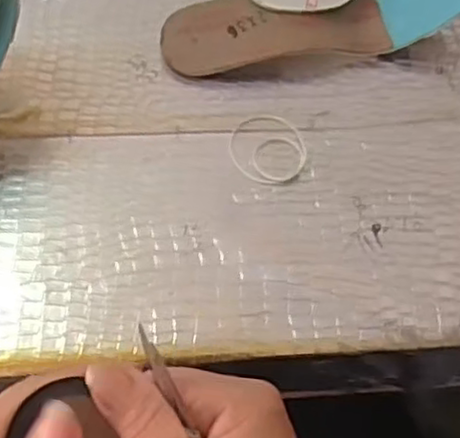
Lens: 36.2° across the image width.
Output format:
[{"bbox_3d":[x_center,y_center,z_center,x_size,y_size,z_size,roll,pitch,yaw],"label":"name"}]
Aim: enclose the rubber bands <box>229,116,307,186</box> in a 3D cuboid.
[{"bbox_3d":[0.022,-0.042,0.417,0.045,0.004,0.049,-14,62,-12],"label":"rubber bands"}]

